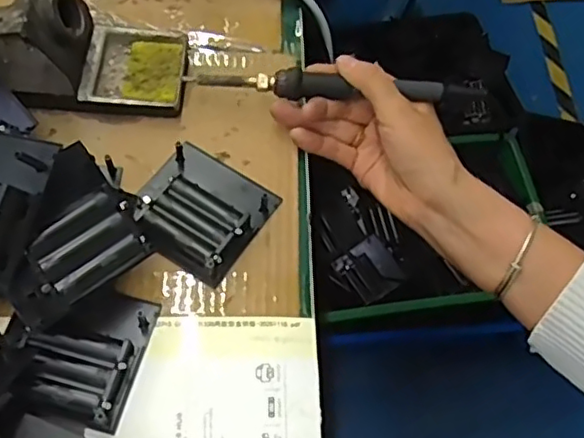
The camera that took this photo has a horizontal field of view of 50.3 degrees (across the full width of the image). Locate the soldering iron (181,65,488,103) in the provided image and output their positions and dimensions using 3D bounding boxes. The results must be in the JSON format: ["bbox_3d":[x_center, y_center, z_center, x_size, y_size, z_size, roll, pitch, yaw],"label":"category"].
[{"bbox_3d":[0.029,-0.095,0.435,0.207,0.019,0.017,3,61,1],"label":"soldering iron"}]

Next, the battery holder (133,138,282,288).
[{"bbox_3d":[-0.059,-0.008,0.403,0.076,0.019,0.083,31,63,11],"label":"battery holder"}]

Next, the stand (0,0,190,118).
[{"bbox_3d":[-0.158,-0.119,0.424,0.162,0.076,0.081,1,62,-5],"label":"stand"}]

